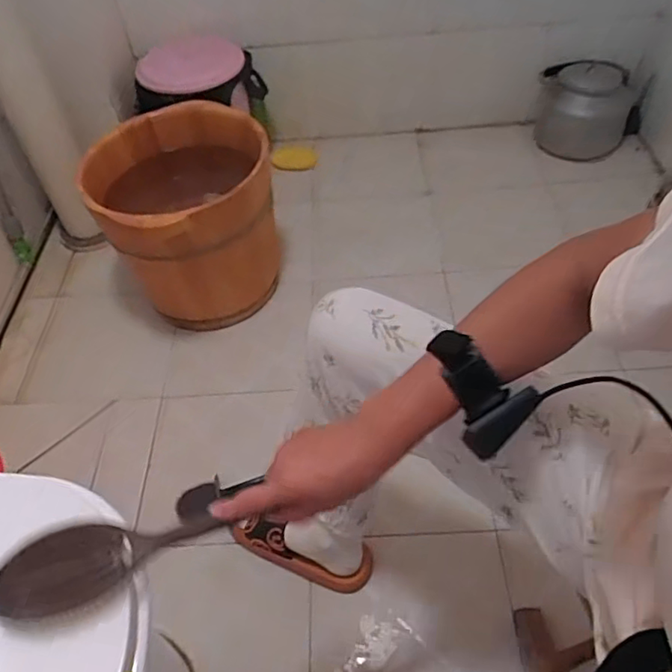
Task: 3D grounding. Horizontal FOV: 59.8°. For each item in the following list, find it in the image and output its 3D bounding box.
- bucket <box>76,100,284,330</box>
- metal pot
[{"bbox_3d":[-0.300,-0.245,1.221,0.334,0.343,0.342,-2,50,3],"label":"bucket"},{"bbox_3d":[0.725,-0.656,1.692,0.283,0.214,0.262,8,51,12],"label":"metal pot"}]

